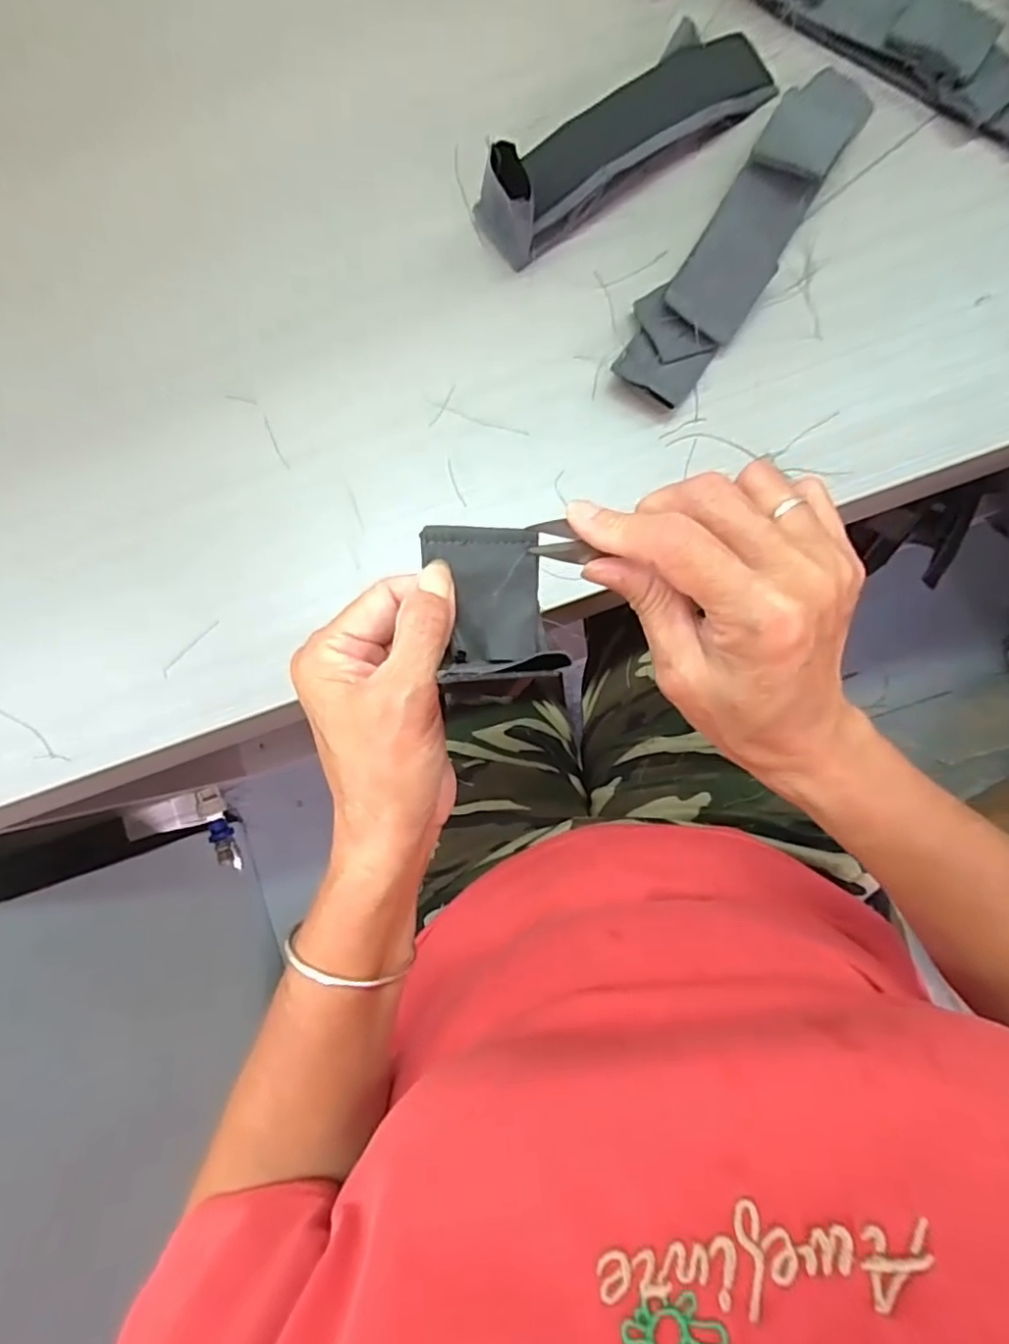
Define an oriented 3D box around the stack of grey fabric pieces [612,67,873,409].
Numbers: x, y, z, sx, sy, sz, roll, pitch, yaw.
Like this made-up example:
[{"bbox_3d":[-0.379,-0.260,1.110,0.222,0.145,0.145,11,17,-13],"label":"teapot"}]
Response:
[{"bbox_3d":[0.142,-0.257,0.359,0.053,0.026,0.223,36,90,4],"label":"stack of grey fabric pieces"}]

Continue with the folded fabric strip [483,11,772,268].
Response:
[{"bbox_3d":[0.070,-0.321,0.351,0.194,0.048,0.054,-34,86,1],"label":"folded fabric strip"}]

